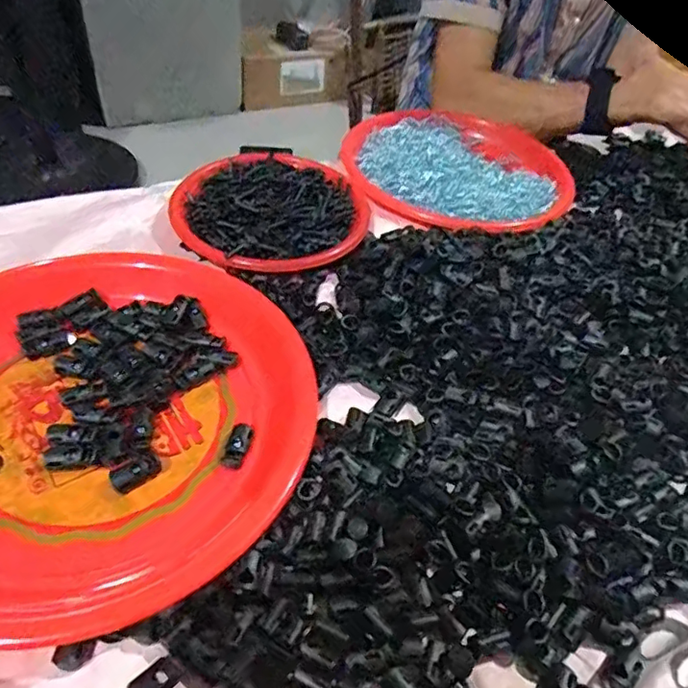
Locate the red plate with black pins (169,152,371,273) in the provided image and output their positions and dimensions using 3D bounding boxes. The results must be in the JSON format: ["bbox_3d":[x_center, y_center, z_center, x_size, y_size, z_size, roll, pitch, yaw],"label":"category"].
[{"bbox_3d":[-0.061,-0.115,0.480,0.154,0.025,0.149,3,47,-3],"label":"red plate with black pins"}]

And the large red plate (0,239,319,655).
[{"bbox_3d":[-0.149,0.025,0.339,0.251,0.019,0.285,2,47,-4],"label":"large red plate"}]

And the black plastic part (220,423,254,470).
[{"bbox_3d":[-0.062,0.059,0.329,0.013,0.006,0.028,11,47,4],"label":"black plastic part"}]

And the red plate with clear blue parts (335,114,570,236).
[{"bbox_3d":[0.111,-0.177,0.560,0.218,0.025,0.207,3,47,-3],"label":"red plate with clear blue parts"}]

